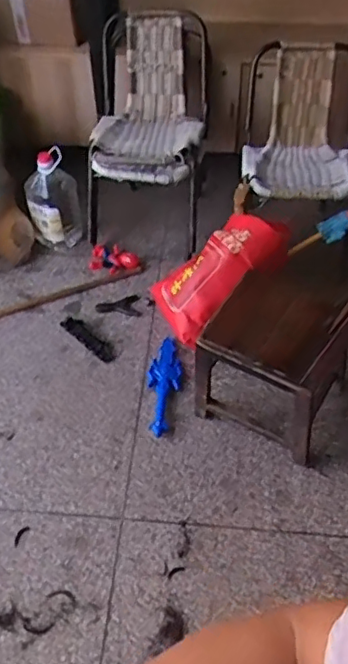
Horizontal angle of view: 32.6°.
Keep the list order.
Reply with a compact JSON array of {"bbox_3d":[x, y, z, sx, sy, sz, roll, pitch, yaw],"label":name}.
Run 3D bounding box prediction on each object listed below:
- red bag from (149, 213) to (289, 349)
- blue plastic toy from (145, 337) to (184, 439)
[{"bbox_3d":[0.132,-0.169,1.699,0.425,0.125,0.212,-42,54,9],"label":"red bag"},{"bbox_3d":[-0.031,0.140,1.675,0.096,0.020,0.342,4,50,5],"label":"blue plastic toy"}]

